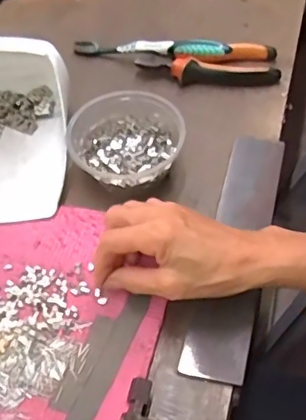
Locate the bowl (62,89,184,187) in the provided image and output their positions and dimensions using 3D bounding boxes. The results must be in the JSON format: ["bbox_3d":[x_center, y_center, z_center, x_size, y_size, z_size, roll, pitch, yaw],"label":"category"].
[{"bbox_3d":[-0.026,-0.066,0.531,0.106,0.050,0.107,-2,54,3],"label":"bowl"}]

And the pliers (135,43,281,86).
[{"bbox_3d":[0.061,-0.158,0.617,0.150,0.032,0.046,0,54,4],"label":"pliers"}]

